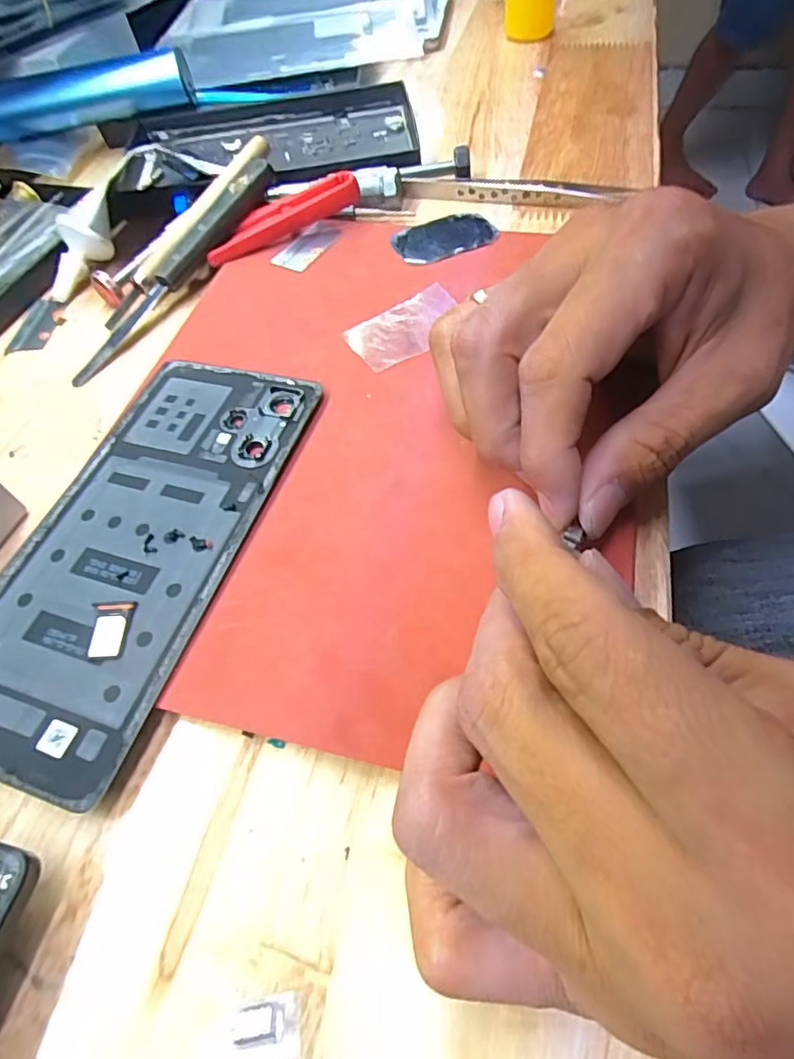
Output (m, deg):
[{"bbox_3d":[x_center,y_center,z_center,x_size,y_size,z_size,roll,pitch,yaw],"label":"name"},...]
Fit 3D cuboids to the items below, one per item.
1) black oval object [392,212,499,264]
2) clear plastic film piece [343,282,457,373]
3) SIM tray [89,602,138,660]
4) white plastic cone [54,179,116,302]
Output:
[{"bbox_3d":[0.026,-0.144,0.277,0.056,0.004,0.032,-23,57,-8],"label":"black oval object"},{"bbox_3d":[0.004,-0.086,0.240,0.049,0.004,0.033,-28,58,-11],"label":"clear plastic film piece"},{"bbox_3d":[-0.087,0.030,0.170,0.013,0.004,0.017,-2,57,1],"label":"SIM tray"},{"bbox_3d":[-0.156,-0.143,0.282,0.017,0.023,0.059,44,110,26],"label":"white plastic cone"}]

